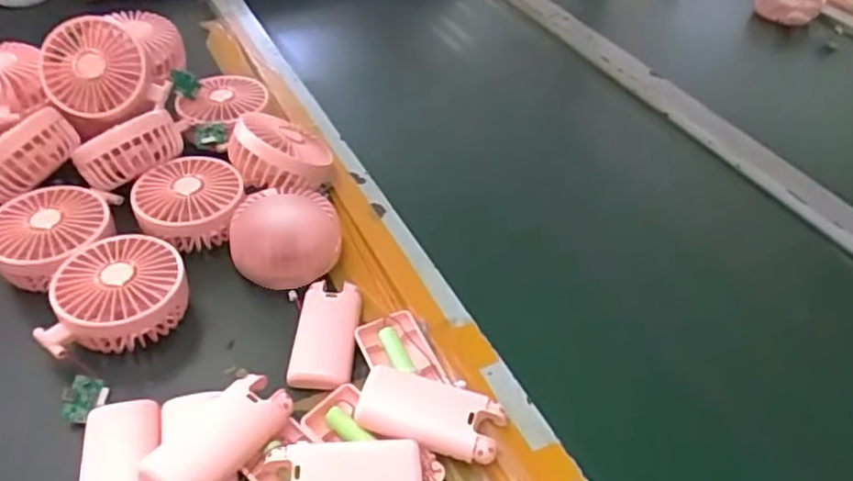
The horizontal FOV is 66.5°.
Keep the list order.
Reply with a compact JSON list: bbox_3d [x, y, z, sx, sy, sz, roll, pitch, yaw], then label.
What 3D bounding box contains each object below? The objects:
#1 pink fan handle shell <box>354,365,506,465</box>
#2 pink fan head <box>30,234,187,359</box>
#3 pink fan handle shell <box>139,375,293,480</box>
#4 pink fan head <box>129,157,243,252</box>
[{"bbox_3d":[0.001,0.114,0.430,0.096,0.016,0.044,16,44,12],"label":"pink fan handle shell"},{"bbox_3d":[-0.229,0.040,0.479,0.100,0.045,0.086,-12,46,-17],"label":"pink fan head"},{"bbox_3d":[-0.128,0.127,0.409,0.042,0.024,0.091,26,47,22],"label":"pink fan handle shell"},{"bbox_3d":[-0.204,-0.033,0.561,0.089,0.038,0.086,-9,45,-14],"label":"pink fan head"}]

